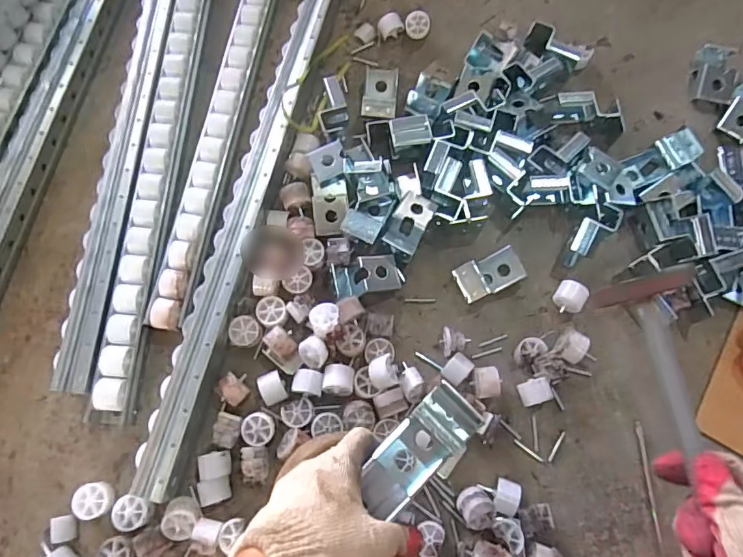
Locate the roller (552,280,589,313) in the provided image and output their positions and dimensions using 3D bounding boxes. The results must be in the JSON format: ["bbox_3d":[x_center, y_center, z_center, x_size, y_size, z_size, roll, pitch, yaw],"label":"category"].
[{"bbox_3d":[0.241,0.022,0.604,0.034,0.026,0.038,26,73,7],"label":"roller"}]

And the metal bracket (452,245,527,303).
[{"bbox_3d":[0.145,-0.004,0.608,0.082,0.030,0.044,-24,74,-8],"label":"metal bracket"}]

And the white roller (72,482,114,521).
[{"bbox_3d":[-0.295,0.236,0.528,0.034,0.023,0.035,-14,73,-5],"label":"white roller"}]

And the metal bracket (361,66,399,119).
[{"bbox_3d":[0.013,-0.248,0.672,0.045,0.022,0.091,4,58,0],"label":"metal bracket"}]

